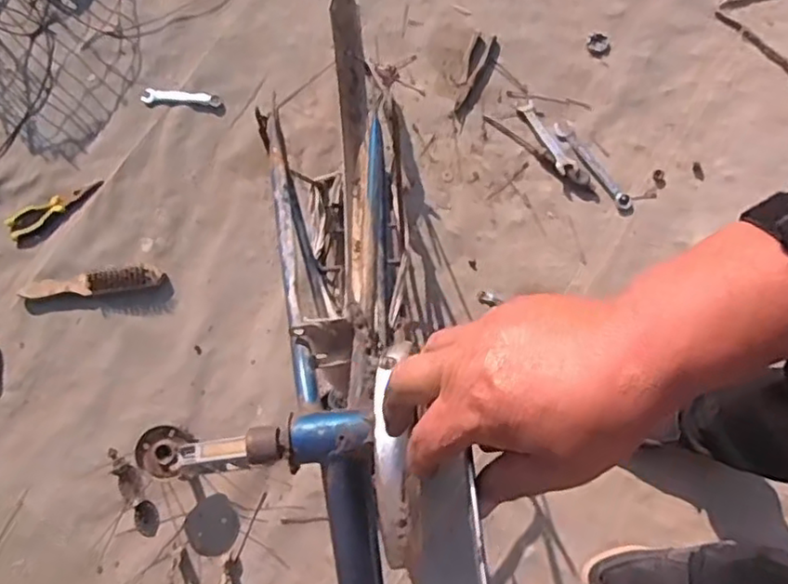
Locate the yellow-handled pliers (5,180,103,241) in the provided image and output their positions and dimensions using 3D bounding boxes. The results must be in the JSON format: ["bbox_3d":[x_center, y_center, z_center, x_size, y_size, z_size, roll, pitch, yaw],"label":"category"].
[{"bbox_3d":[-0.628,-0.161,1.192,0.182,0.010,0.049,-32,79,-6],"label":"yellow-handled pliers"}]

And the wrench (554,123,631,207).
[{"bbox_3d":[0.356,-0.231,1.162,0.037,0.014,0.194,-34,80,-6],"label":"wrench"}]

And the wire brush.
[{"bbox_3d":[-0.539,-0.014,1.147,0.248,0.025,0.038,-9,78,-2],"label":"wire brush"}]

